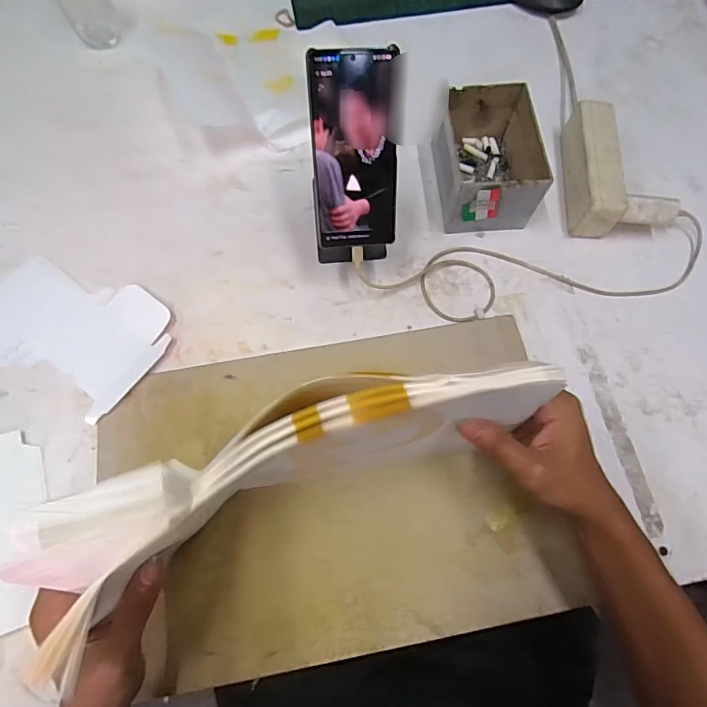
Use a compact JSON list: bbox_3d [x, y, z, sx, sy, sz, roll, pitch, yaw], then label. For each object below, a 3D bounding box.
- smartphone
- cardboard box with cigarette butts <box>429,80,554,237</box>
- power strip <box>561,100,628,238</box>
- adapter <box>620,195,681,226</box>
[{"bbox_3d":[0.002,-0.179,0.413,0.077,0.165,0.012,-4,33,-3],"label":"smartphone"},{"bbox_3d":[0.154,-0.227,0.534,0.098,0.084,0.150,-2,69,-2],"label":"cardboard box with cigarette butts"},{"bbox_3d":[0.284,-0.217,0.541,0.042,0.062,0.161,6,69,1],"label":"power strip"},{"bbox_3d":[0.331,-0.160,0.504,0.055,0.019,0.025,7,70,2],"label":"adapter"}]

